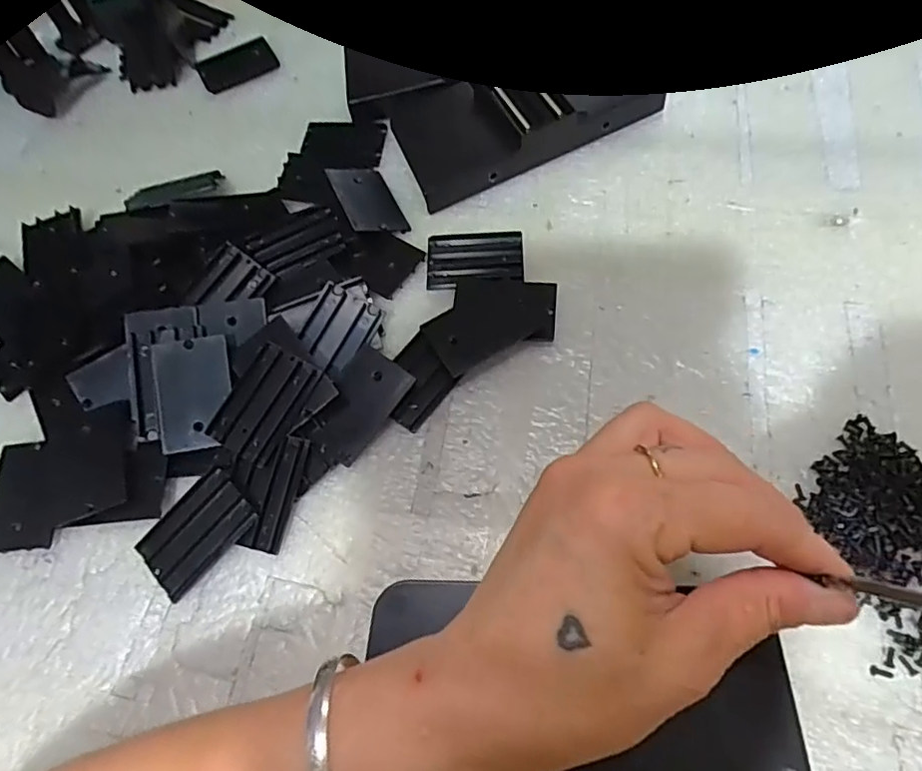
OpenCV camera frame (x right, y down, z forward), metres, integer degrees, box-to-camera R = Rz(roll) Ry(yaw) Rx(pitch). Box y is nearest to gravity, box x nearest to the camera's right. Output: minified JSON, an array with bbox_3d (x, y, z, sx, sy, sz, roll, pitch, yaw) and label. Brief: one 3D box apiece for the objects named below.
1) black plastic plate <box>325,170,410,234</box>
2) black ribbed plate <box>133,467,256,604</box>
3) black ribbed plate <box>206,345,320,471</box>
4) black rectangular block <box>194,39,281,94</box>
[{"bbox_3d":[-0.056,-0.111,0.352,0.034,0.004,0.055,-13,60,-28],"label":"black plastic plate"},{"bbox_3d":[-0.124,0.069,0.275,0.053,0.005,0.033,-44,81,-2],"label":"black ribbed plate"},{"bbox_3d":[-0.096,0.008,0.287,0.036,0.006,0.054,27,78,12],"label":"black ribbed plate"},{"bbox_3d":[-0.161,-0.232,0.427,0.054,0.007,0.039,-27,65,-8],"label":"black rectangular block"}]

